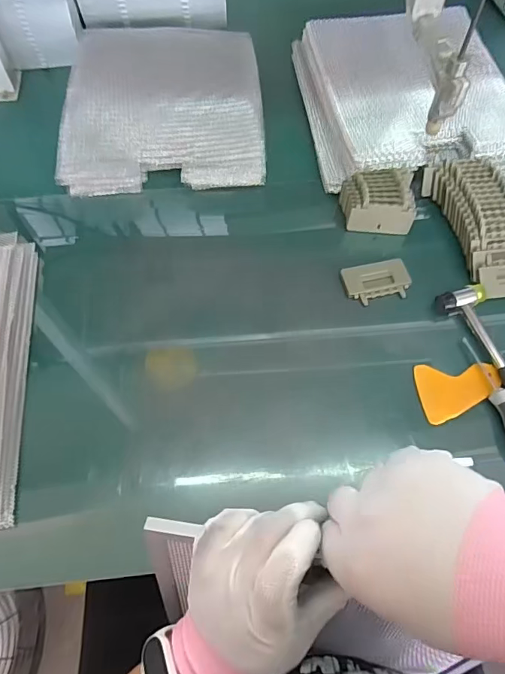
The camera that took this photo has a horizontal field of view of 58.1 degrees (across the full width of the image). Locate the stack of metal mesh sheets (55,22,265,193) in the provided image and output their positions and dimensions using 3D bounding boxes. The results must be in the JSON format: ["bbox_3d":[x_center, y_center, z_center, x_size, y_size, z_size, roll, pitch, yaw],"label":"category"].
[{"bbox_3d":[-0.132,-0.366,0.703,0.289,0.065,0.313,-2,63,-1],"label":"stack of metal mesh sheets"}]

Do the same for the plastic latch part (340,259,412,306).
[{"bbox_3d":[0.164,-0.073,0.597,0.087,0.013,0.053,-11,64,-6],"label":"plastic latch part"}]

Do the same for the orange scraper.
[{"bbox_3d":[0.242,0.064,0.529,0.096,0.007,0.068,-2,63,-1],"label":"orange scraper"}]

